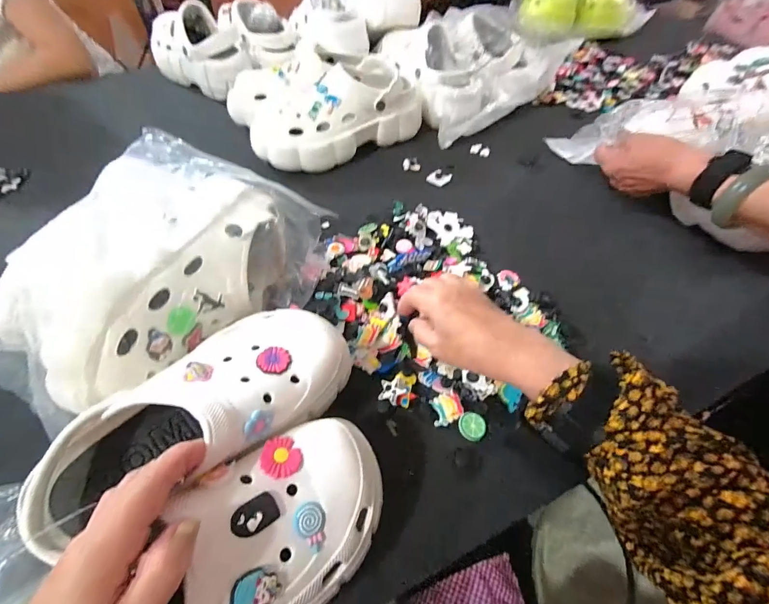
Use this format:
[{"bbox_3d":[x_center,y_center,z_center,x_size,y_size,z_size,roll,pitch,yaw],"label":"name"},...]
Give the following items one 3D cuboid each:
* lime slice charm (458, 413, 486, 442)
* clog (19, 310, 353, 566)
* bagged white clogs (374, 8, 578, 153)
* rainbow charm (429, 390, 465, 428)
[{"bbox_3d":[0.083,0.117,0.360,0.025,0.004,0.025,1,55,-1],"label":"lime slice charm"},{"bbox_3d":[-0.137,0.076,0.299,0.223,0.082,0.108,-25,59,-17],"label":"clog"},{"bbox_3d":[0.161,-0.417,0.678,0.255,0.128,0.226,-22,59,-16],"label":"bagged white clogs"},{"bbox_3d":[0.061,0.104,0.373,0.030,0.005,0.030,-11,56,-9],"label":"rainbow charm"}]

